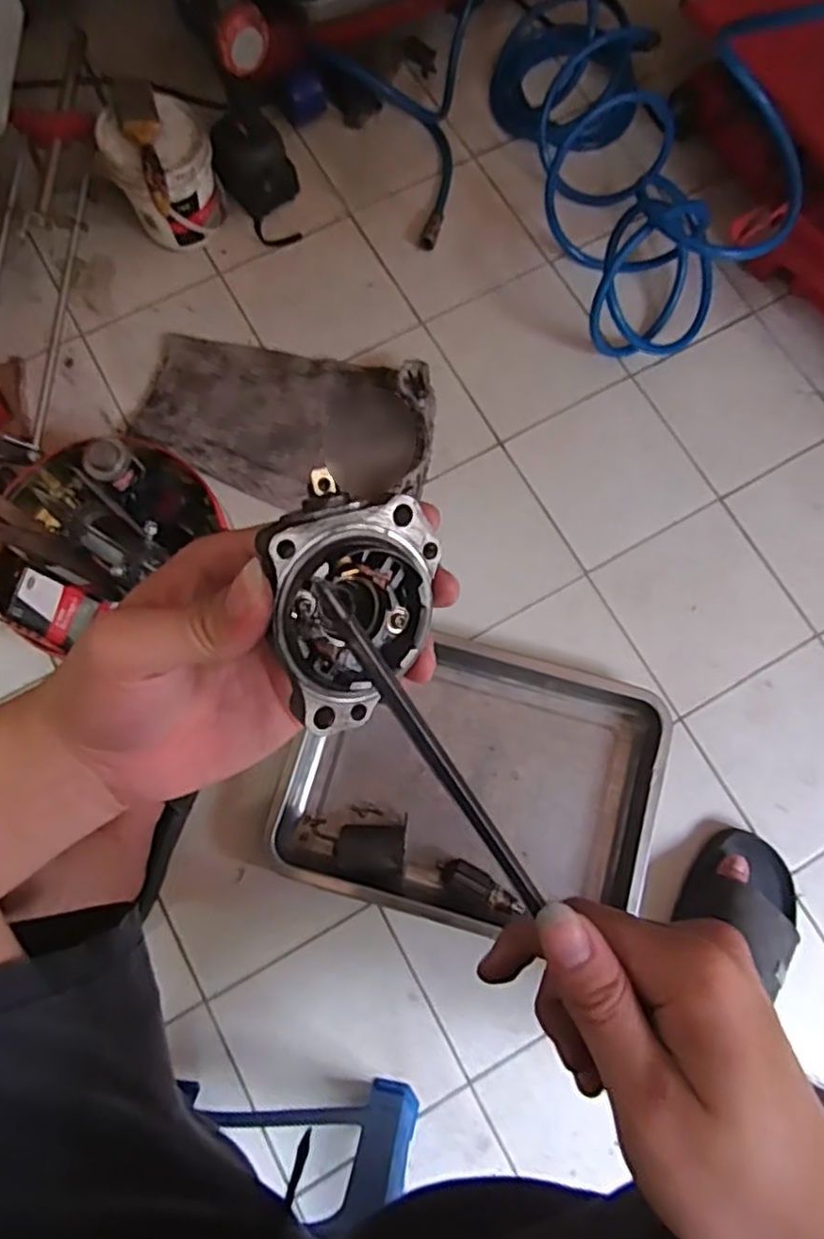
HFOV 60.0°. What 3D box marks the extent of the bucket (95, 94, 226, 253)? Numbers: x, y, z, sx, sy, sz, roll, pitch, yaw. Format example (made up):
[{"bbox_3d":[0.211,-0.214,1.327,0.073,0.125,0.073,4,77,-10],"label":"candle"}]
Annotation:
[{"bbox_3d":[-0.299,-0.559,0.907,0.129,0.134,0.128,0,76,-1],"label":"bucket"}]

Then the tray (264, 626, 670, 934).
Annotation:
[{"bbox_3d":[0.067,0.174,0.776,0.380,0.043,0.296,15,76,3],"label":"tray"}]

